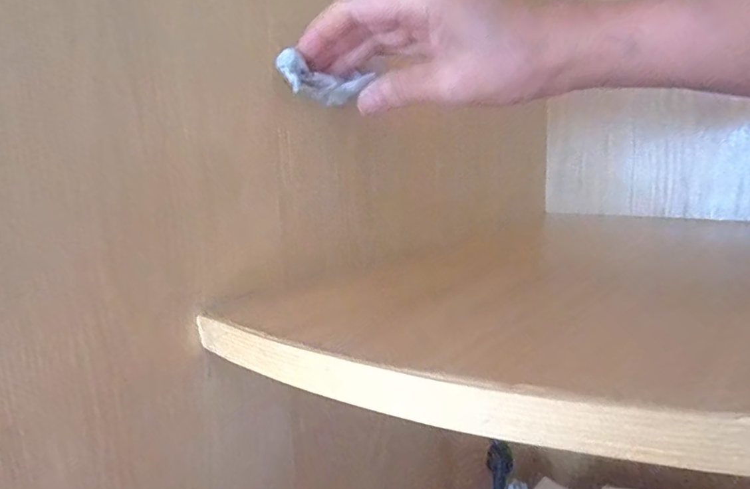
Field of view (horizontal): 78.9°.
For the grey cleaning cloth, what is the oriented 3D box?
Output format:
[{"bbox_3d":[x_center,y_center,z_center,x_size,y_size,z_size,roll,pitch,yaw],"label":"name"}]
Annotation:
[{"bbox_3d":[-0.033,-0.102,0.283,0.058,0.023,0.018,9,4,-31],"label":"grey cleaning cloth"}]

